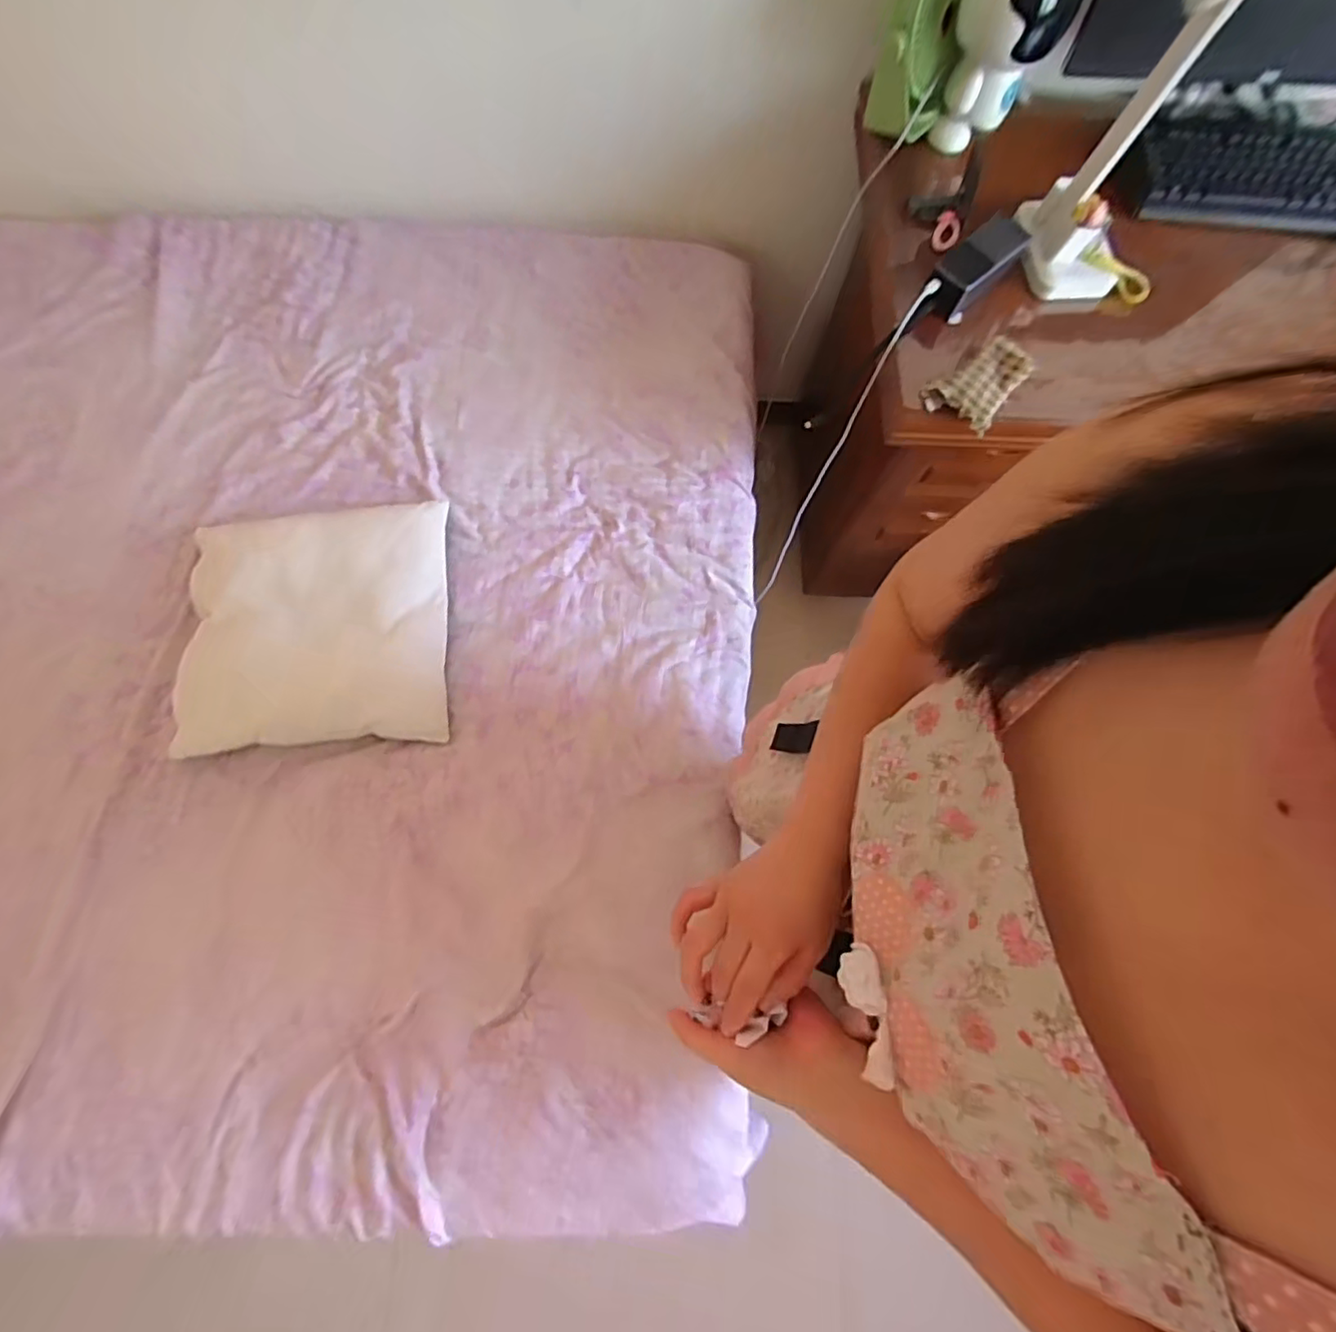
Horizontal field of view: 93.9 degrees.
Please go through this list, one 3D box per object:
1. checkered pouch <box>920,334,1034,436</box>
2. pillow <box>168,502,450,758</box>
[{"bbox_3d":[0.346,-0.320,0.698,0.082,0.041,0.092,37,78,6],"label":"checkered pouch"},{"bbox_3d":[-0.485,-0.066,0.854,0.338,0.107,0.337,-6,73,-4],"label":"pillow"}]

